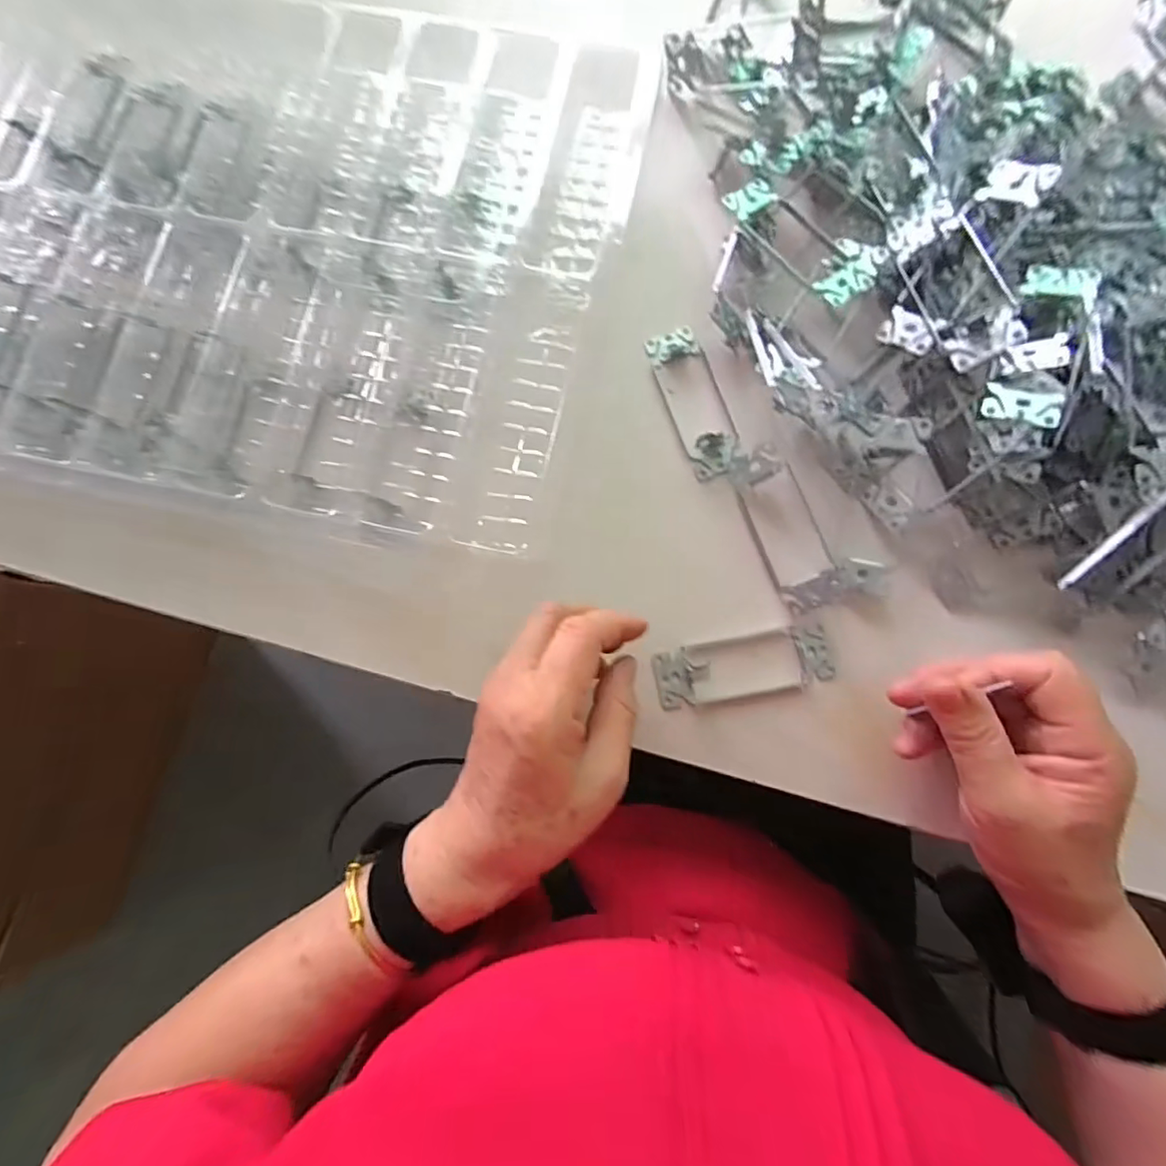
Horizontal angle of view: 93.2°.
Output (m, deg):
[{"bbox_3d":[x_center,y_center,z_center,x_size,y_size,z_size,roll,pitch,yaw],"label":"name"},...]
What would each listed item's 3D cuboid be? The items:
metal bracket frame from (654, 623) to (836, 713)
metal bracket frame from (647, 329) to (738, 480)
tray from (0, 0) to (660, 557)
[{"bbox_3d":[0.097,0.051,0.330,0.106,0.015,0.038,-10,82,0],"label":"metal bracket frame"},{"bbox_3d":[0.074,-0.121,0.356,0.038,0.020,0.104,-18,80,-1],"label":"metal bracket frame"},{"bbox_3d":[-0.220,-0.223,0.362,0.501,0.064,0.352,9,82,3],"label":"tray"}]

